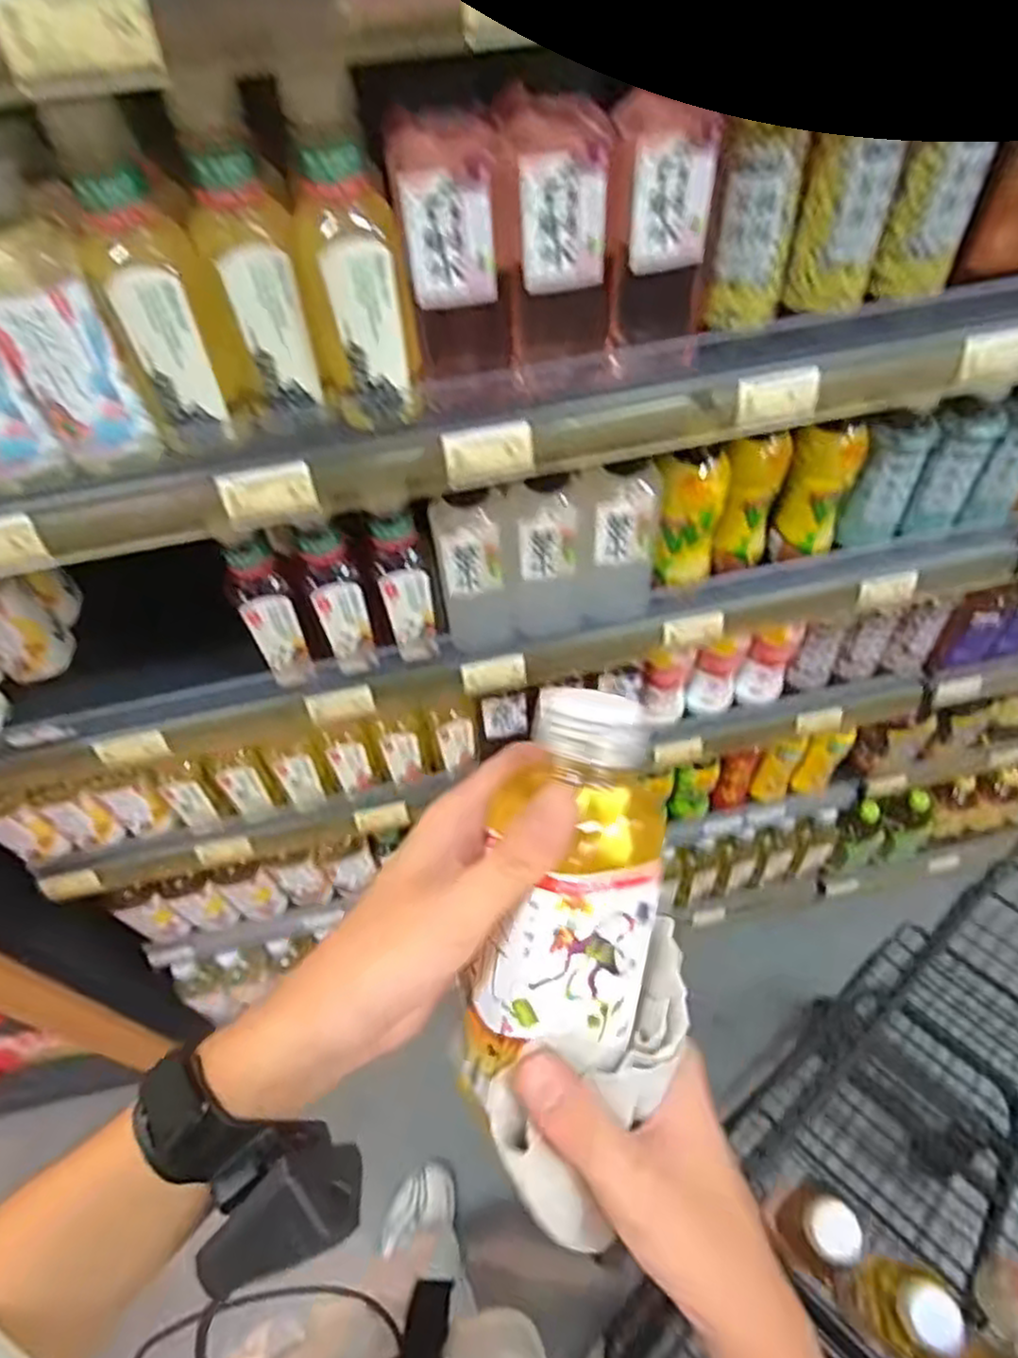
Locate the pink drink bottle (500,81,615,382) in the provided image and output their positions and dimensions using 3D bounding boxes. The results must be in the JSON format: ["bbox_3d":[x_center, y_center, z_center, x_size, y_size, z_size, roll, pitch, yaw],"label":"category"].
[{"bbox_3d":[0.035,-0.297,0.514,0.067,0.172,0.078,-5,53,0],"label":"pink drink bottle"}]

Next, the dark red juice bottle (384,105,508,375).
[{"bbox_3d":[-0.037,-0.283,0.511,0.062,0.187,0.078,-7,53,-1],"label":"dark red juice bottle"}]

